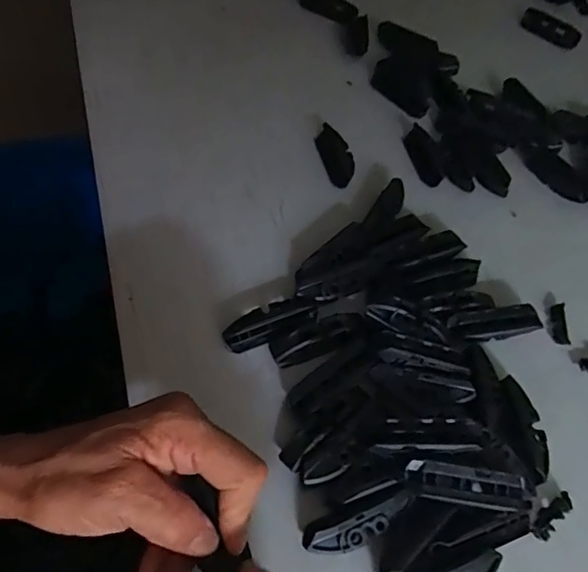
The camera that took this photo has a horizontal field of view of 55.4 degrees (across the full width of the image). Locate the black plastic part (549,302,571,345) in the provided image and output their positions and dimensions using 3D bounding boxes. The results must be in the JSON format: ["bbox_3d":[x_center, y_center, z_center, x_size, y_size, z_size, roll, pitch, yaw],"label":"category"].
[{"bbox_3d":[0.202,0.029,0.428,0.013,0.005,0.034,8,57,2],"label":"black plastic part"}]

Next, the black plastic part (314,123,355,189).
[{"bbox_3d":[0.038,-0.118,0.503,0.024,0.019,0.065,-12,58,-10],"label":"black plastic part"}]

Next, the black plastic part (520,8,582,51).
[{"bbox_3d":[0.295,-0.296,0.644,0.068,0.014,0.031,30,60,16],"label":"black plastic part"}]

